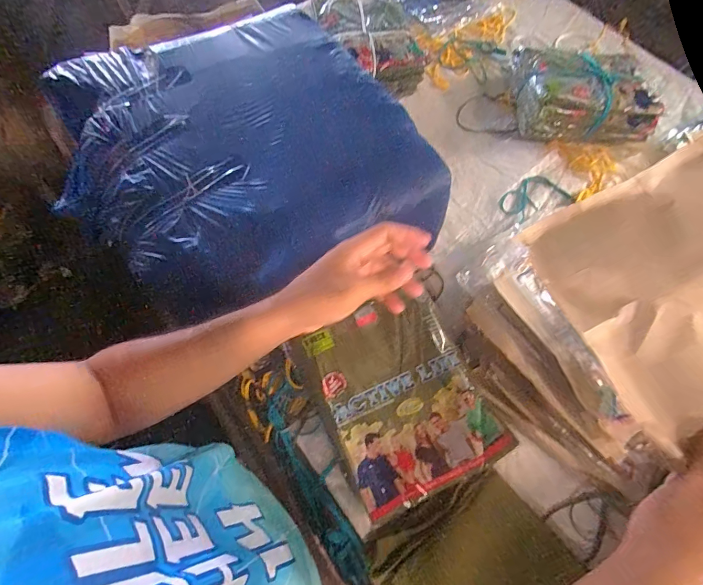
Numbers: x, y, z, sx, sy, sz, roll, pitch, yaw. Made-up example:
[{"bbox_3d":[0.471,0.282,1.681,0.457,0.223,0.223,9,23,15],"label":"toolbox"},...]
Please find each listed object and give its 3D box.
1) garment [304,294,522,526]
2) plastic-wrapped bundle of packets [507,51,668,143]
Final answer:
[{"bbox_3d":[0.067,0.139,0.515,0.194,0.053,0.241,-24,66,-11],"label":"garment"},{"bbox_3d":[0.479,-0.411,0.799,0.262,0.107,0.193,2,65,0],"label":"plastic-wrapped bundle of packets"}]

